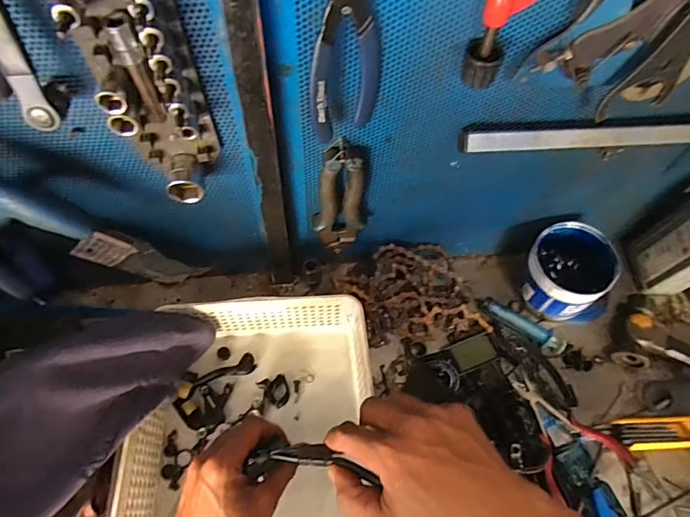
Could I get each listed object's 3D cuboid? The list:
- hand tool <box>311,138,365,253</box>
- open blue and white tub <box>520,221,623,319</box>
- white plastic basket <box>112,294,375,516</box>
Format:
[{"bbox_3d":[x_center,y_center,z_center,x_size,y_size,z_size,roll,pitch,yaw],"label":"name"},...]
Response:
[{"bbox_3d":[-0.008,-0.061,0.499,0.054,0.174,0.020,-5,61,-6],"label":"hand tool"},{"bbox_3d":[0.291,0.020,0.598,0.104,0.097,0.108,35,65,16],"label":"open blue and white tub"},{"bbox_3d":[-0.095,0.212,0.477,0.249,0.084,0.332,-4,61,-5],"label":"white plastic basket"}]

